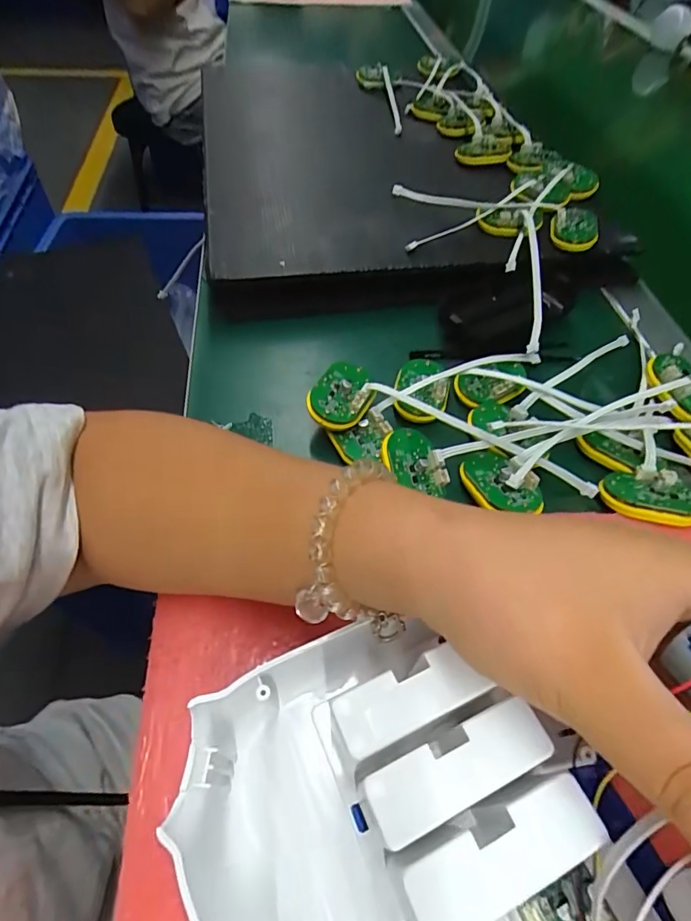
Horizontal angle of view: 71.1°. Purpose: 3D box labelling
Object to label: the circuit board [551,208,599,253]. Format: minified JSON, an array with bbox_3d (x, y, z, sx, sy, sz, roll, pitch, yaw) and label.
[{"bbox_3d":[0.184,-0.187,0.393,0.035,0.016,0.043,12,54,8],"label":"circuit board"}]

